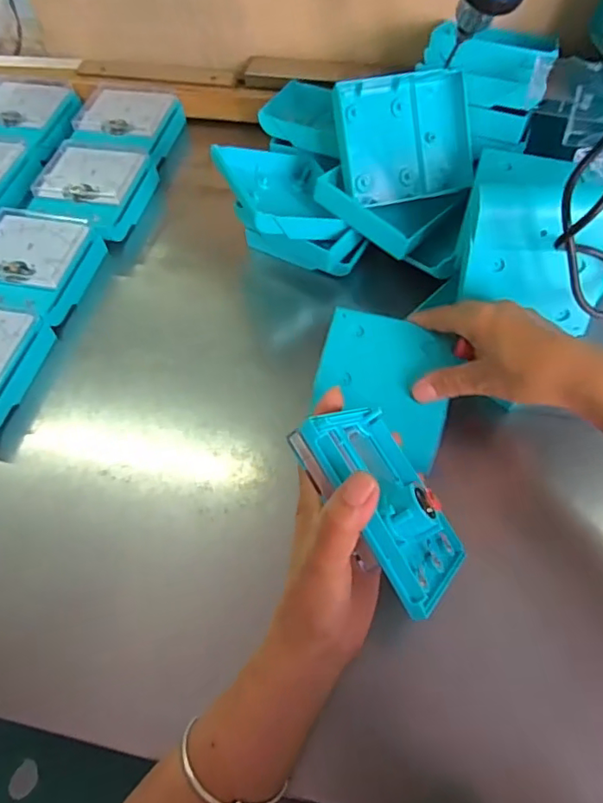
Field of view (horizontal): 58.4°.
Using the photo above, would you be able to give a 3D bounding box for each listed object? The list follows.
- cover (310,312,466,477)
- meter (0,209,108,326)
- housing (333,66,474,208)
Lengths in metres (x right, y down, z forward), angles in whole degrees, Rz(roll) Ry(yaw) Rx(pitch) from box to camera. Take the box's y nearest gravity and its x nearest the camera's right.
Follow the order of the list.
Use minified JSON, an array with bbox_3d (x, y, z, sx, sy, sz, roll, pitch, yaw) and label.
[{"bbox_3d":[0.065,-0.015,0.420,0.106,0.016,0.107,18,70,8],"label":"cover"},{"bbox_3d":[-0.264,-0.131,0.523,0.104,0.039,0.113,12,61,10],"label":"meter"},{"bbox_3d":[0.091,-0.236,0.481,0.116,0.105,0.023,-11,14,-1],"label":"housing"}]

